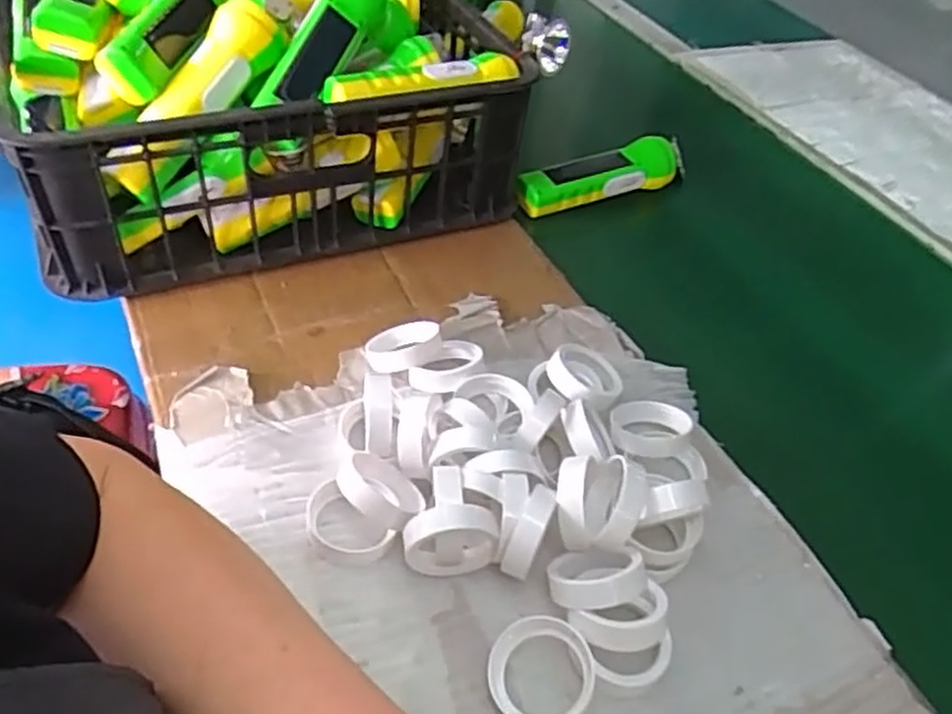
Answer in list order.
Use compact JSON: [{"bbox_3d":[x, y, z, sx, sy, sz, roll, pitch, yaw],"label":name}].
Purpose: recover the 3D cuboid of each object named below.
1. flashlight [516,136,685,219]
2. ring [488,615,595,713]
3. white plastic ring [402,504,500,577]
[{"bbox_3d":[0.113,-0.163,0.642,0.153,0.035,0.042,-7,47,-16],"label":"flashlight"},{"bbox_3d":[0.033,0.162,0.377,0.054,0.009,0.054,-5,67,12],"label":"ring"},{"bbox_3d":[-0.014,0.103,0.412,0.052,0.046,0.019,0,46,-9],"label":"white plastic ring"}]

